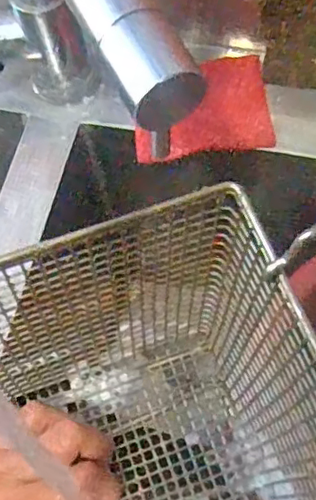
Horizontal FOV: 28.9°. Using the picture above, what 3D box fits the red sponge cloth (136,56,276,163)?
[{"bbox_3d":[0.031,-0.105,0.447,0.097,0.013,0.074,-7,61,-1],"label":"red sponge cloth"}]

